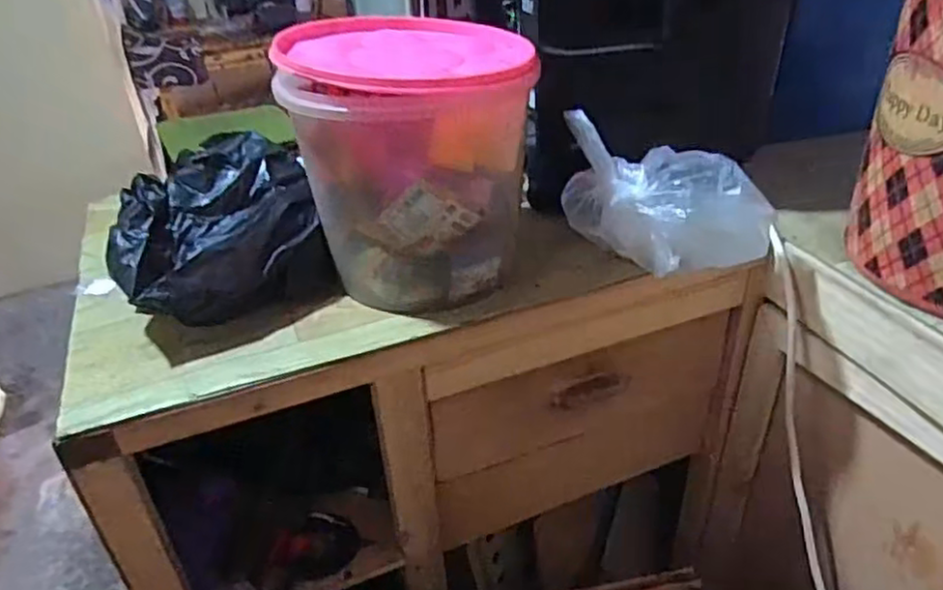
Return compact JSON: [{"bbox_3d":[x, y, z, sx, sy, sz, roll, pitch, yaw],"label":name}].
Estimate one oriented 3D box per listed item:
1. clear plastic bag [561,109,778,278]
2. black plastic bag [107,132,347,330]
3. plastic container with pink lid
[{"bbox_3d":[0.209,-0.088,0.735,0.222,0.144,0.107,4,36,13],"label":"clear plastic bag"},{"bbox_3d":[-0.275,-0.068,0.746,0.209,0.130,0.192,-20,38,-20],"label":"black plastic bag"},{"bbox_3d":[-0.056,-0.143,0.727,0.228,0.237,0.211,0,36,8],"label":"plastic container with pink lid"}]

